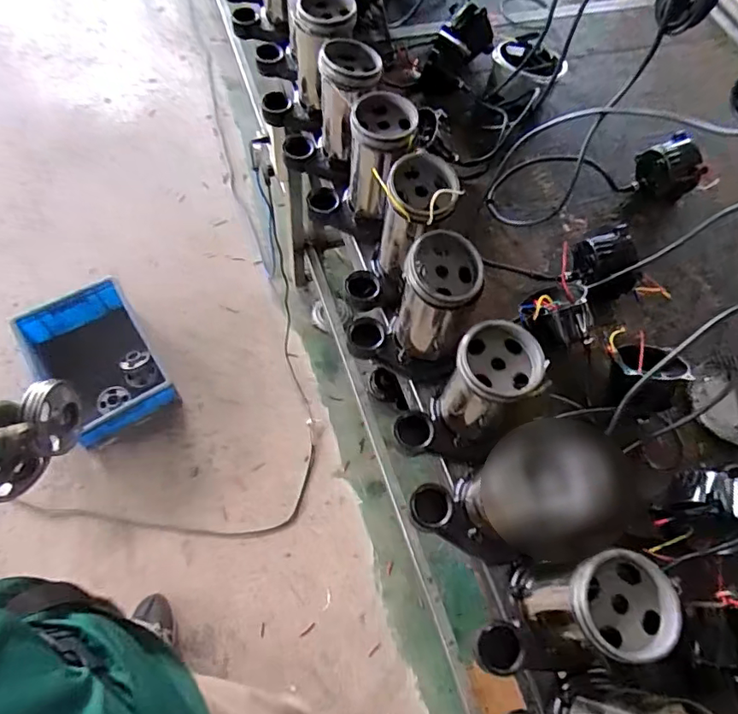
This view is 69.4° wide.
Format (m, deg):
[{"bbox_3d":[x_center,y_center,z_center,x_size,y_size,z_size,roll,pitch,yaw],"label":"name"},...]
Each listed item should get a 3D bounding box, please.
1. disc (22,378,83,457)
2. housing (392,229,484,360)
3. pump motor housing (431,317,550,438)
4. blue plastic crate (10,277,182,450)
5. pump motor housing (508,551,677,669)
[{"bbox_3d":[-0.373,0.073,0.635,0.031,0.084,0.080,0,65,-1],"label":"disc"},{"bbox_3d":[0.081,-0.074,0.693,0.104,0.164,0.106,17,64,3],"label":"housing"},{"bbox_3d":[0.140,0.035,0.642,0.089,0.169,0.088,2,64,-4],"label":"pump motor housing"},{"bbox_3d":[-0.768,0.025,1.493,0.305,0.183,0.402,-28,70,-17],"label":"blue plastic crate"},{"bbox_3d":[0.221,0.261,0.539,0.099,0.164,0.102,-4,65,-7],"label":"pump motor housing"}]

